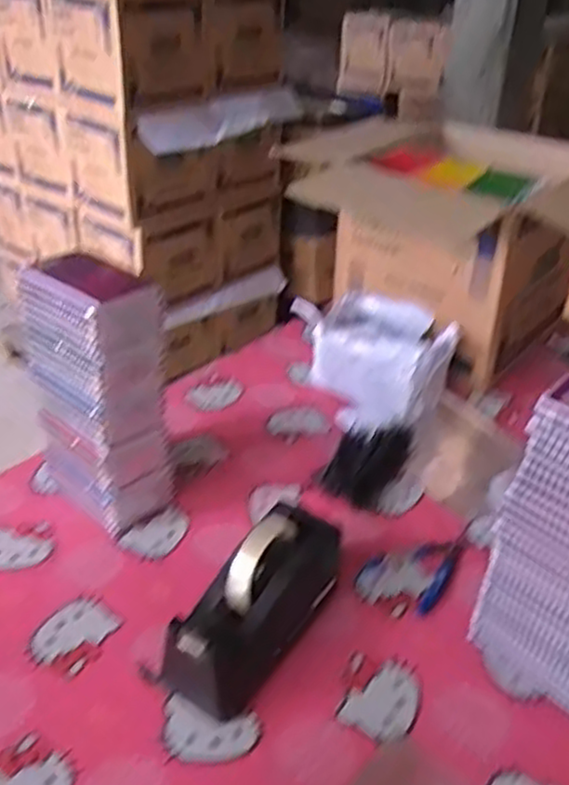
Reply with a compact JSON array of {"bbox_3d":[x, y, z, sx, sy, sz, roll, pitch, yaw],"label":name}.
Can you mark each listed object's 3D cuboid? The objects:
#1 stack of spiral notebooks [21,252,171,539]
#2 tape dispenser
[{"bbox_3d":[-0.205,0.001,0.827,0.109,0.285,0.142,-21,39,-31],"label":"stack of spiral notebooks"},{"bbox_3d":[-0.029,0.191,0.697,0.083,0.120,0.205,22,38,28],"label":"tape dispenser"}]

